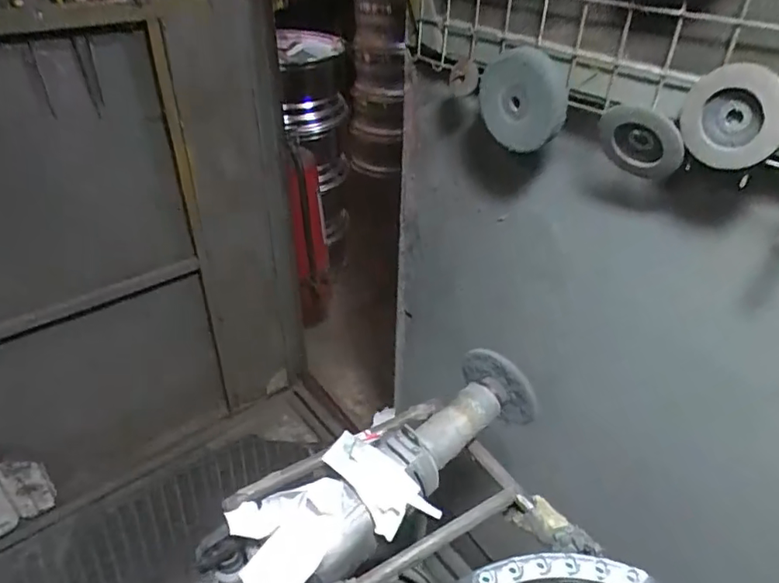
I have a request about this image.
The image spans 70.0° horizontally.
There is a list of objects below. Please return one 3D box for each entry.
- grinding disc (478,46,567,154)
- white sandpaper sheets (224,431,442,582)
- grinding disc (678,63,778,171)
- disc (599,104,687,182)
[{"bbox_3d":[0.172,-0.245,0.713,0.111,0.120,0.026,-19,-5,27],"label":"grinding disc"},{"bbox_3d":[-0.074,0.261,0.643,0.207,0.090,0.139,-18,40,-26],"label":"white sandpaper sheets"},{"bbox_3d":[0.328,-0.166,0.530,0.016,0.094,0.094,-19,40,-27],"label":"grinding disc"},{"bbox_3d":[0.273,-0.163,0.607,0.089,0.071,0.017,19,39,23],"label":"disc"}]

